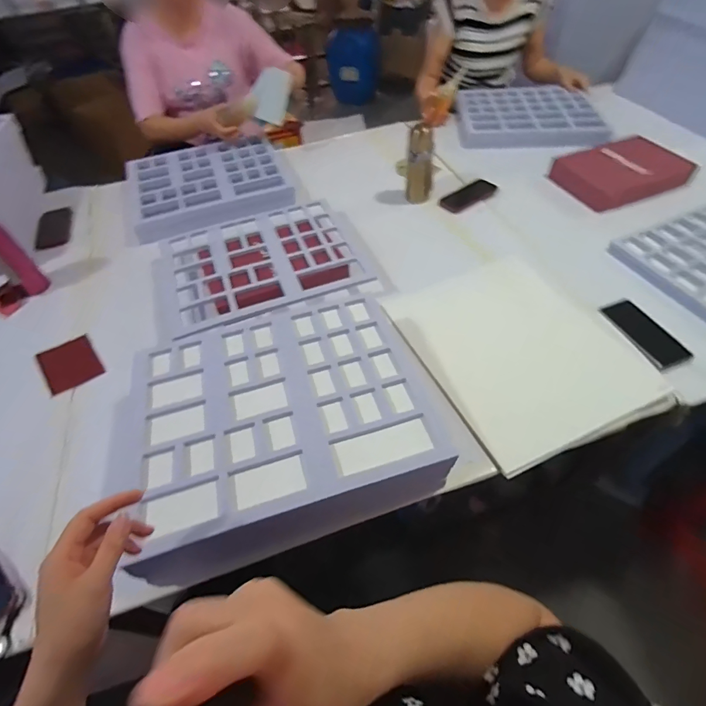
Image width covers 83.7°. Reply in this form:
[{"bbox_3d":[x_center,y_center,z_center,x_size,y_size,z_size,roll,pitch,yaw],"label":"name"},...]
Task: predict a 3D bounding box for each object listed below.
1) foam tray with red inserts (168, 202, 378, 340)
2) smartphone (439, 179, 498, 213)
[{"bbox_3d":[-0.213,-0.210,0.891,0.431,0.055,0.391,-21,51,-11],"label":"foam tray with red inserts"},{"bbox_3d":[0.325,-0.438,1.099,0.181,0.010,0.079,-33,57,-21],"label":"smartphone"}]

